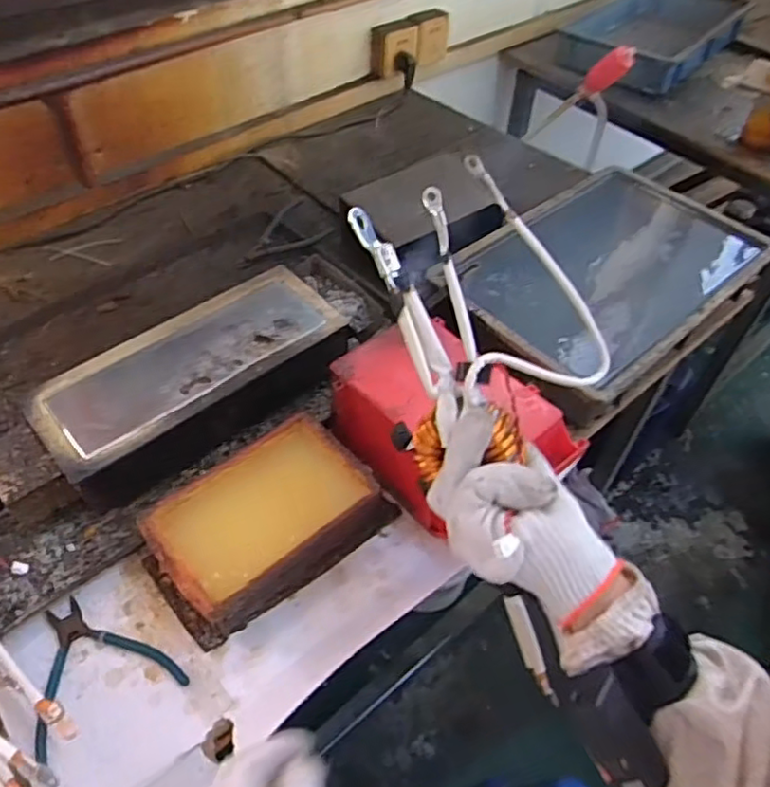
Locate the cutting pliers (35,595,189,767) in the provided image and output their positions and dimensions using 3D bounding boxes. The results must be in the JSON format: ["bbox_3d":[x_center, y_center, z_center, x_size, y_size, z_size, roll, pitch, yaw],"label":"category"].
[{"bbox_3d":[-0.261,0.236,0.569,0.124,0.012,0.127,-26,55,-21],"label":"cutting pliers"}]

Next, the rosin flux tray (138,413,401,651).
[{"bbox_3d":[-0.119,0.122,0.630,0.221,0.079,0.136,-34,59,-26],"label":"rosin flux tray"}]

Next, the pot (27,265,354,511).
[{"bbox_3d":[-0.212,-0.014,0.734,0.336,0.085,0.163,-36,59,-27],"label":"pot"}]

